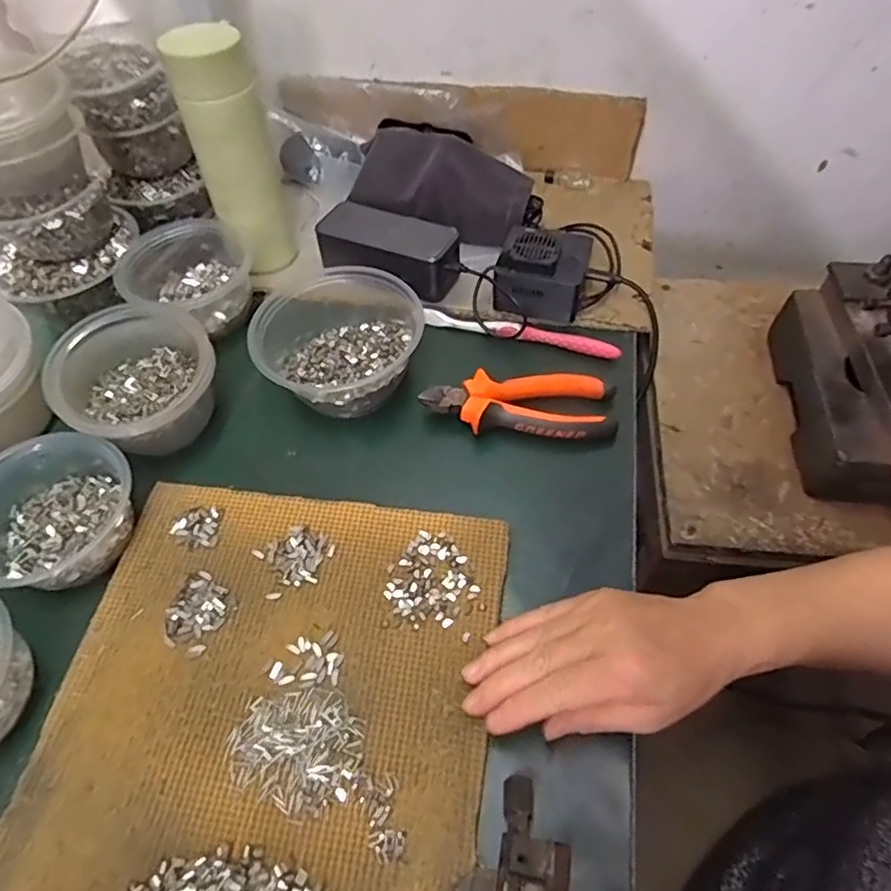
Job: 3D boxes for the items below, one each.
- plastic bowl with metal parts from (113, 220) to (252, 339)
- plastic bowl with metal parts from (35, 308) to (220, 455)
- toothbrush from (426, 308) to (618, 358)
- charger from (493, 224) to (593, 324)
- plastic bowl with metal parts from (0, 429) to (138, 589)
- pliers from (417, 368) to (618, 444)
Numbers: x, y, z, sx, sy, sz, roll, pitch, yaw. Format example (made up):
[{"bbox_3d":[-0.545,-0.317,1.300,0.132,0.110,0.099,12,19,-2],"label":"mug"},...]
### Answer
[{"bbox_3d":[-0.237,-0.155,0.552,0.103,0.057,0.101,0,56,0],"label":"plastic bowl with metal parts"},{"bbox_3d":[-0.243,-0.052,0.471,0.105,0.068,0.113,0,56,0],"label":"plastic bowl with metal parts"},{"bbox_3d":[0.066,-0.101,0.539,0.175,0.023,0.014,15,57,9],"label":"toothbrush"},{"bbox_3d":[0.090,-0.165,0.547,0.076,0.052,0.079,15,57,9],"label":"charger"},{"bbox_3d":[-0.275,0.047,0.418,0.101,0.049,0.115,32,61,19],"label":"plastic bowl with metal parts"},{"bbox_3d":[0.060,-0.032,0.491,0.153,0.032,0.057,8,56,5],"label":"pliers"}]

